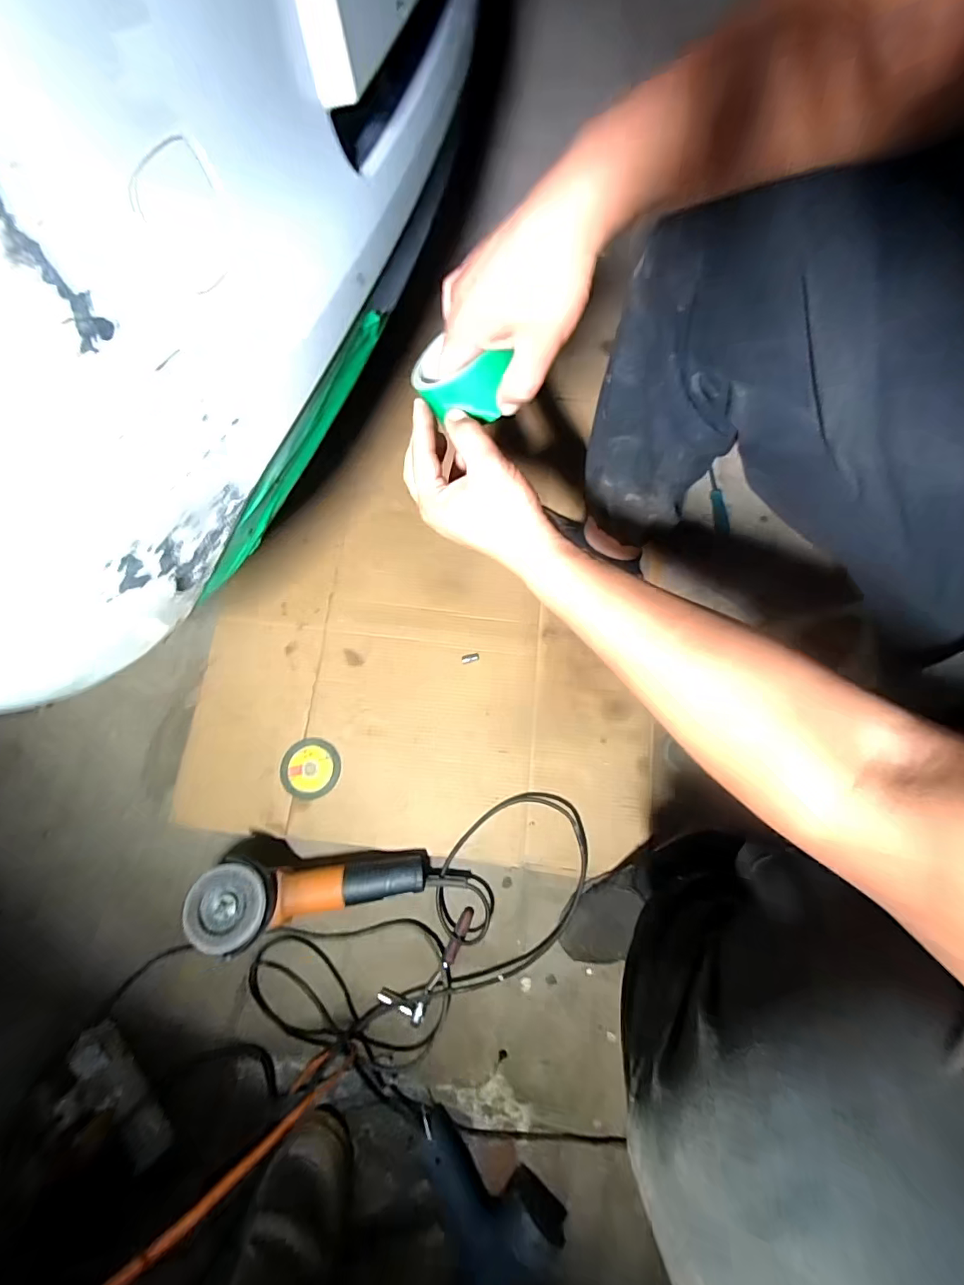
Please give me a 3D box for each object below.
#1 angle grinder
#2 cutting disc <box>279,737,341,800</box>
[{"bbox_3d":[-0.221,0.324,0.618,0.289,0.090,0.101,-6,73,-3],"label":"angle grinder"},{"bbox_3d":[-0.258,0.189,0.705,0.086,0.004,0.086,3,73,0],"label":"cutting disc"}]

